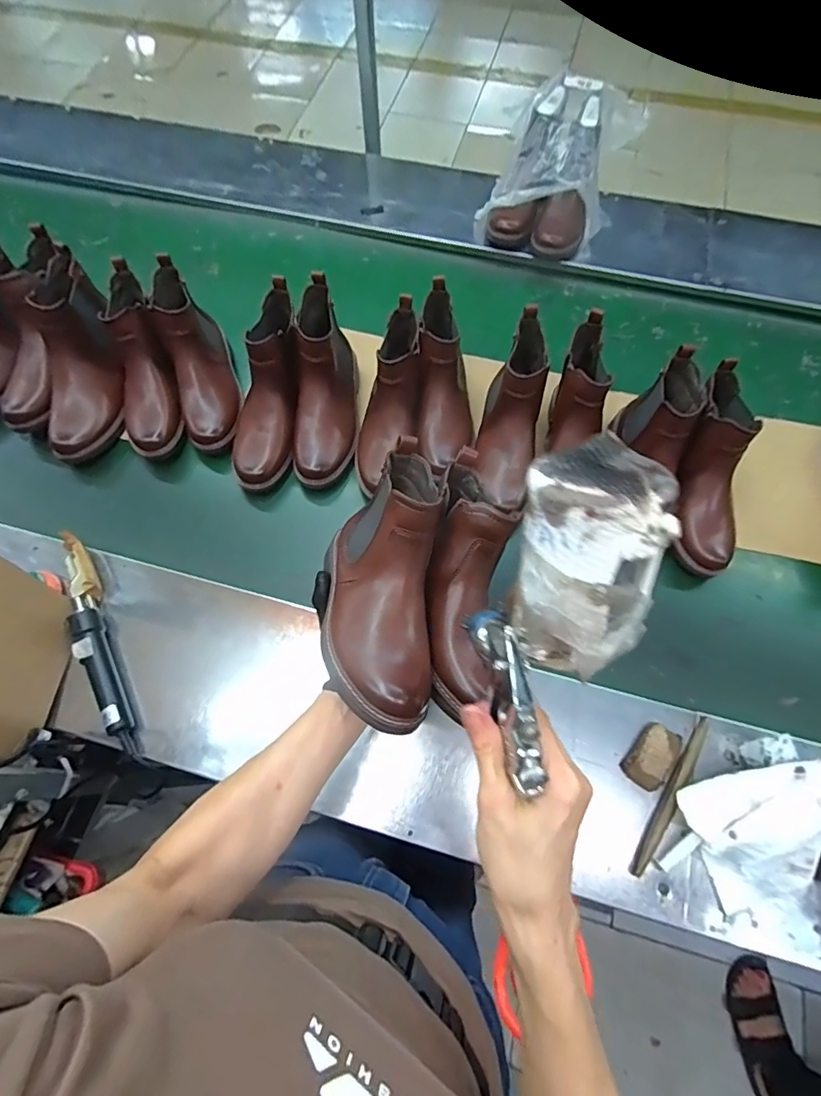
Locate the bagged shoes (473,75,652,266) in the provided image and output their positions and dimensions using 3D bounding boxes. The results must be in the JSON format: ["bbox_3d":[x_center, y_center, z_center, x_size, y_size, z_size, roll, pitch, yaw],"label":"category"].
[{"bbox_3d":[0.261,-0.676,0.913,0.216,0.200,0.233,27,70,11],"label":"bagged shoes"}]

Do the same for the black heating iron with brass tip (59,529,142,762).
[{"bbox_3d":[-0.408,0.118,0.646,0.039,0.043,0.301,-23,69,-9],"label":"black heating iron with brass tip"}]

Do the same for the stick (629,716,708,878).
[{"bbox_3d":[0.302,0.280,0.571,0.019,0.018,0.194,34,71,13],"label":"stick"}]

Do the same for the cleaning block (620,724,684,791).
[{"bbox_3d":[0.286,0.244,0.587,0.045,0.018,0.075,40,73,15],"label":"cleaning block"}]

